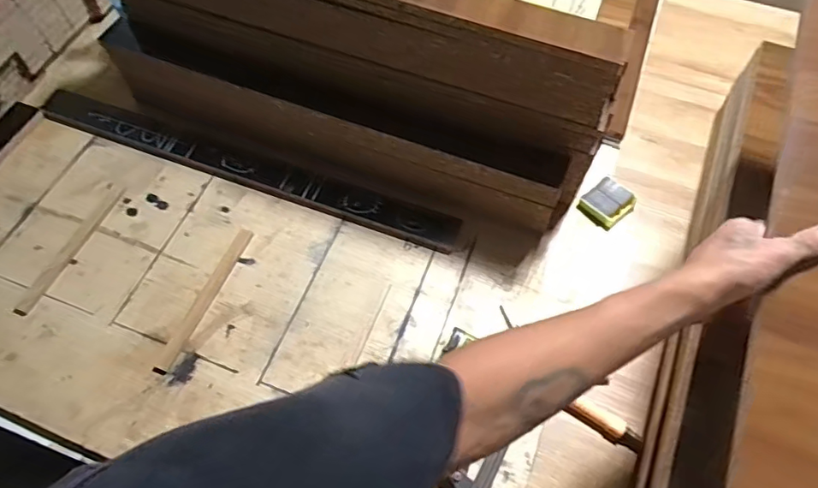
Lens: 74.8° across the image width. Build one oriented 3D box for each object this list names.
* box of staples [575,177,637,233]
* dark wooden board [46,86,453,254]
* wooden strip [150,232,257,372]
[{"bbox_3d":[0.312,-0.064,0.841,0.075,0.029,0.064,-35,66,-18],"label":"box of staples"},{"bbox_3d":[-0.285,-0.138,0.868,0.723,0.020,0.063,20,60,10],"label":"dark wooden board"},{"bbox_3d":[-0.286,0.073,0.758,0.023,0.009,0.231,18,62,10],"label":"wooden strip"}]

